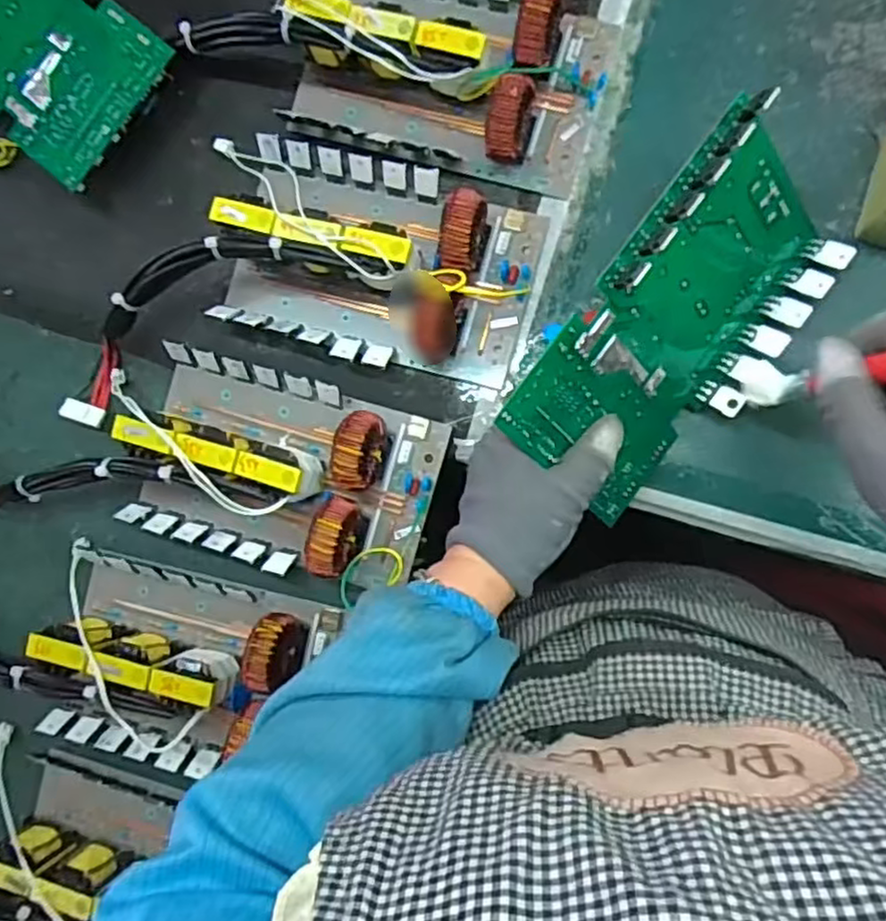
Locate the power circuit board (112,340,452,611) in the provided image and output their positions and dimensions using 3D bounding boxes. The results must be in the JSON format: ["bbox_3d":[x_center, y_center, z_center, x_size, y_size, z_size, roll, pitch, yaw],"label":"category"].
[{"bbox_3d":[-0.114,0.007,0.476,0.215,0.070,0.133,16,89,9],"label":"power circuit board"}]

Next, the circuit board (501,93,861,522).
[{"bbox_3d":[0.142,-0.078,0.411,0.123,0.027,0.224,37,88,-36],"label":"circuit board"}]

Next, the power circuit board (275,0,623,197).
[{"bbox_3d":[0.003,-0.274,0.467,0.208,0.059,0.130,18,89,9],"label":"power circuit board"}]

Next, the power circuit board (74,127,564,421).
[{"bbox_3d":[-0.057,-0.140,0.476,0.235,0.072,0.135,18,90,9],"label":"power circuit board"}]

